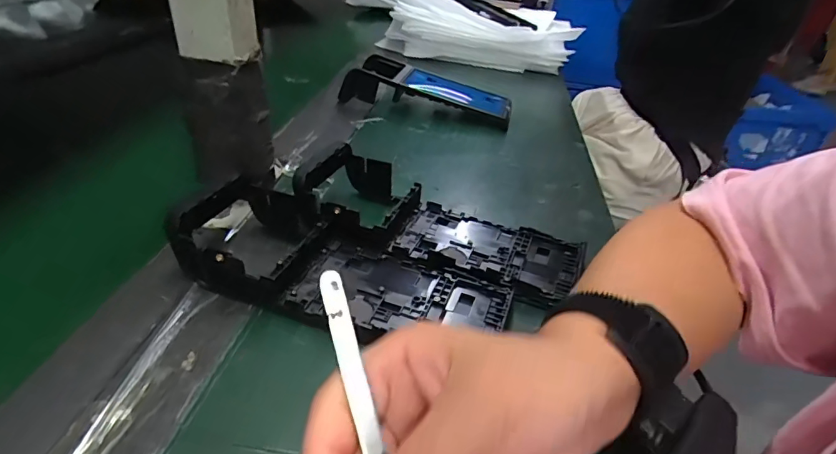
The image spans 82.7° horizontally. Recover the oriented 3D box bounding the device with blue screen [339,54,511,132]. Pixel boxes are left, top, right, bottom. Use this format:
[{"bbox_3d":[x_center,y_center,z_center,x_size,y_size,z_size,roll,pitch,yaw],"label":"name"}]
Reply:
[{"bbox_3d":[0.016,-0.172,0.603,0.204,0.044,0.083,12,35,11],"label":"device with blue screen"}]

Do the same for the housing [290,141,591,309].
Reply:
[{"bbox_3d":[0.018,-0.007,0.358,0.211,0.045,0.085,17,36,17],"label":"housing"}]

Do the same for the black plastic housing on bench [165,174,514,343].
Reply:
[{"bbox_3d":[-0.049,0.020,0.309,0.213,0.042,0.096,17,36,17],"label":"black plastic housing on bench"}]

